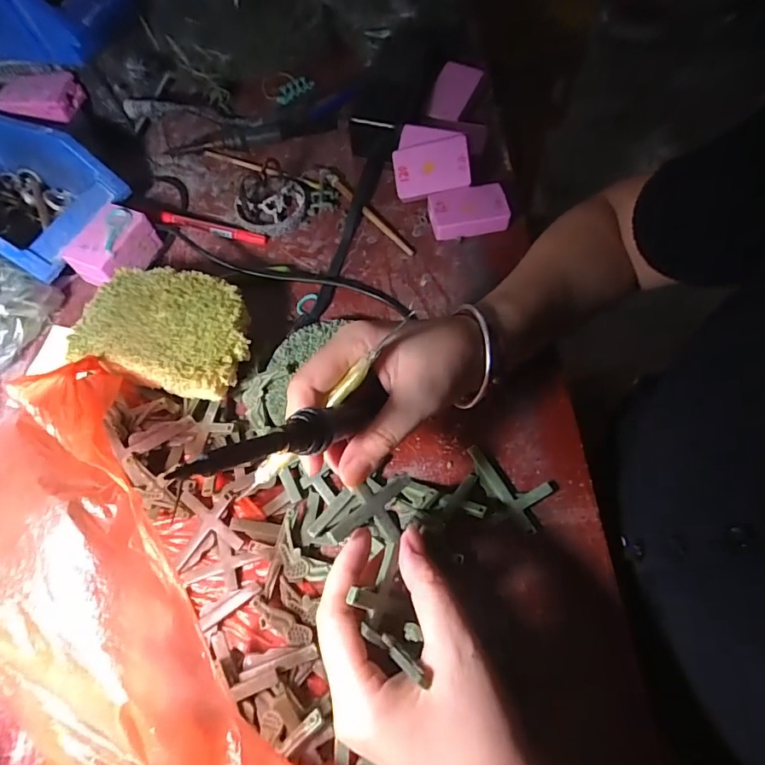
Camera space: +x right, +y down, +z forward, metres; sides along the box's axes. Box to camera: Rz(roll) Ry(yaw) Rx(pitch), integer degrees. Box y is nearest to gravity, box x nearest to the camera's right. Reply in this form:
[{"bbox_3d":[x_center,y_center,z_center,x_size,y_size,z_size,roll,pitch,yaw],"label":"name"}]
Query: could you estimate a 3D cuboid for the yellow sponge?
[{"bbox_3d":[-0.164,-0.038,0.365,0.134,0.038,0.095,15,65,10],"label":"yellow sponge"}]

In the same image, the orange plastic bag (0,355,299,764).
[{"bbox_3d":[-0.142,0.132,0.257,0.122,0.088,0.310,-39,80,-15],"label":"orange plastic bag"}]

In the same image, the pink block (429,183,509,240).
[{"bbox_3d":[0.080,-0.160,0.450,0.069,0.022,0.044,-7,63,0],"label":"pink block"}]

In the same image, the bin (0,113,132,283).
[{"bbox_3d":[-0.353,-0.179,0.448,0.197,0.070,0.123,24,67,14],"label":"bin"}]

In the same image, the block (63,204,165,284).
[{"bbox_3d":[-0.245,-0.120,0.439,0.054,0.042,0.073,21,66,13],"label":"block"}]

